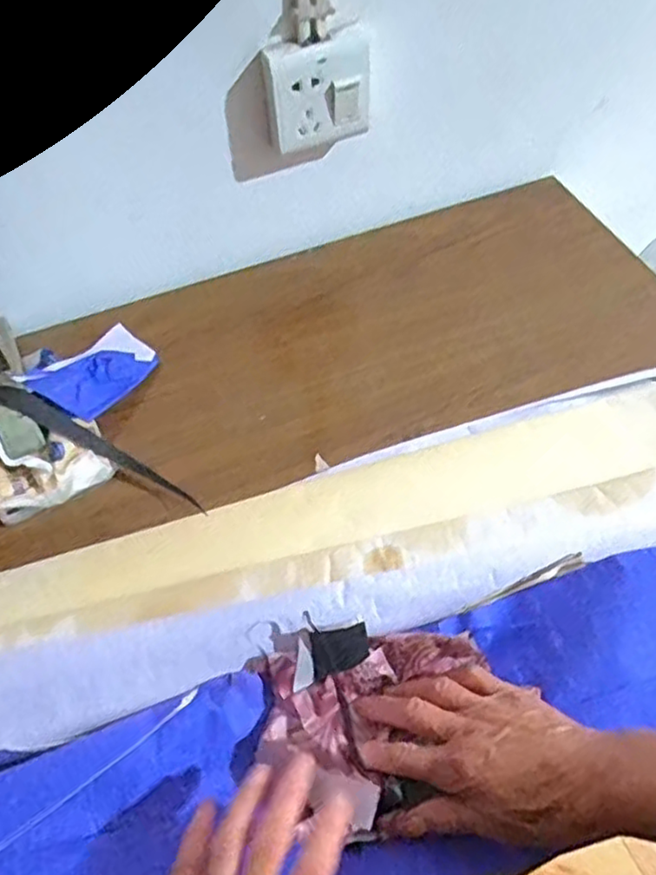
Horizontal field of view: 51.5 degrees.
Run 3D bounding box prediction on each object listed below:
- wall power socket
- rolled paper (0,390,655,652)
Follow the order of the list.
[{"bbox_3d":[-0.005,-0.277,0.543,0.080,0.081,0.020,-10,57,-7],"label":"wall power socket"},{"bbox_3d":[0.048,0.061,0.494,0.729,0.033,0.107,-12,56,-8],"label":"rolled paper"}]

